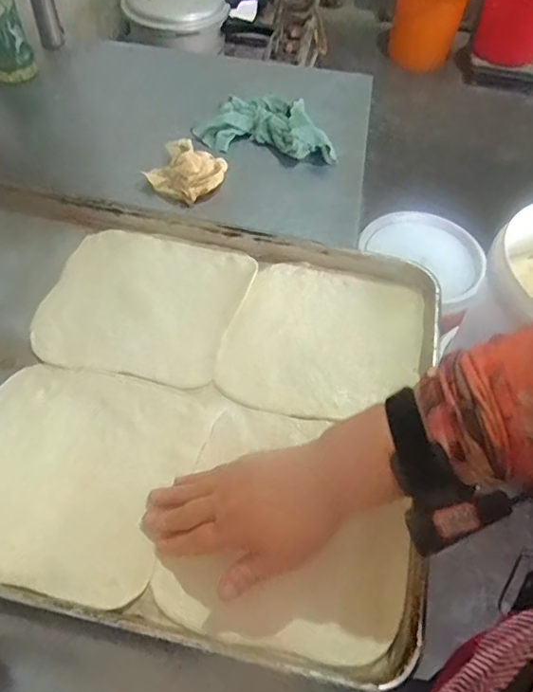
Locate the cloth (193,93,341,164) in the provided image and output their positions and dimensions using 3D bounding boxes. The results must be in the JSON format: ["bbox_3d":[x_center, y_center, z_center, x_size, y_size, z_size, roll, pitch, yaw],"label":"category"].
[{"bbox_3d":[0.004,-0.324,0.784,0.197,0.033,0.111,10,56,4],"label":"cloth"}]

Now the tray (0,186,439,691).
[{"bbox_3d":[-0.153,0.019,0.501,0.590,0.030,0.394,12,56,5],"label":"tray"}]

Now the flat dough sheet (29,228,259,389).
[{"bbox_3d":[-0.126,-0.047,0.559,0.194,0.009,0.181,11,56,4],"label":"flat dough sheet"}]

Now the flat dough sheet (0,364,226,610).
[{"bbox_3d":[-0.163,0.102,0.453,0.195,0.005,0.186,13,56,6],"label":"flat dough sheet"}]

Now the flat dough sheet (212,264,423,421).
[{"bbox_3d":[0.059,-0.009,0.545,0.188,0.013,0.183,11,56,4],"label":"flat dough sheet"}]

